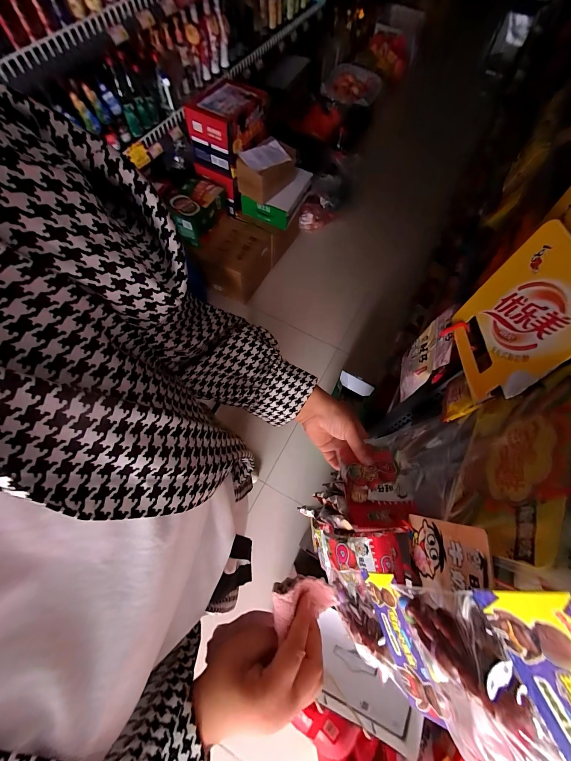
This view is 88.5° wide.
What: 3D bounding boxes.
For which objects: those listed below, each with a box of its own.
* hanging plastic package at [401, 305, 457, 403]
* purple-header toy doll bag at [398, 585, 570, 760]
[{"bbox_3d":[0.227,-0.044,0.482,0.041,0.123,0.104,20,66,13],"label":"hanging plastic package"},{"bbox_3d":[0.133,0.193,0.170,0.020,0.157,0.122,-11,59,-22],"label":"purple-header toy doll bag"}]

